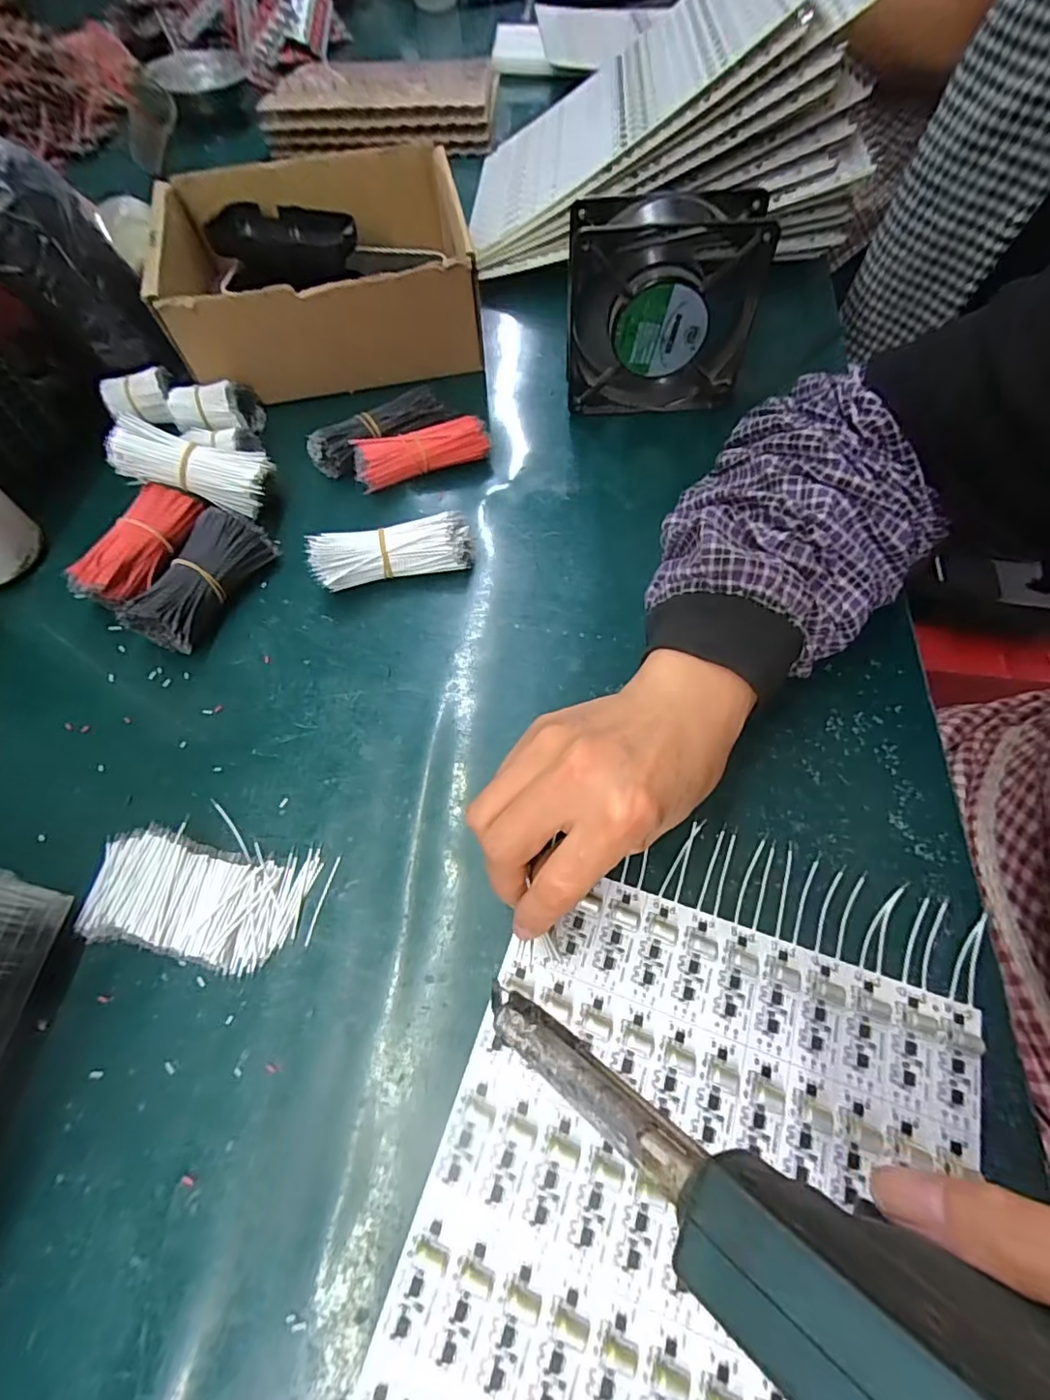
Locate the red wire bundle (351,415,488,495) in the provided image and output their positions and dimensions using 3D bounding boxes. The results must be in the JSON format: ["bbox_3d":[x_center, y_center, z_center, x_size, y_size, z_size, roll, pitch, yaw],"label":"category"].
[{"bbox_3d":[-0.071,-0.171,0.401,0.093,0.029,0.029,-15,62,-6],"label":"red wire bundle"}]

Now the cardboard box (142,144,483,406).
[{"bbox_3d":[-0.161,-0.338,0.460,0.215,0.090,0.203,-14,62,-5],"label":"cardboard box"}]

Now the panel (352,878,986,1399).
[{"bbox_3d":[0.063,0.194,0.215,0.194,0.007,0.214,17,64,11],"label":"panel"}]

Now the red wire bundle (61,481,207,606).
[{"bbox_3d":[-0.243,-0.096,0.364,0.029,0.034,0.091,19,64,12],"label":"red wire bundle"}]

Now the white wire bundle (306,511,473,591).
[{"bbox_3d":[-0.082,-0.092,0.358,0.096,0.033,0.031,-14,62,-6],"label":"white wire bundle"}]

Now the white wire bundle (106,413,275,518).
[{"bbox_3d":[-0.215,-0.156,0.374,0.090,0.027,0.039,14,61,-13],"label":"white wire bundle"}]

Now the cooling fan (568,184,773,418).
[{"bbox_3d":[0.089,-0.256,0.385,0.121,0.123,0.044,5,62,5],"label":"cooling fan"}]

